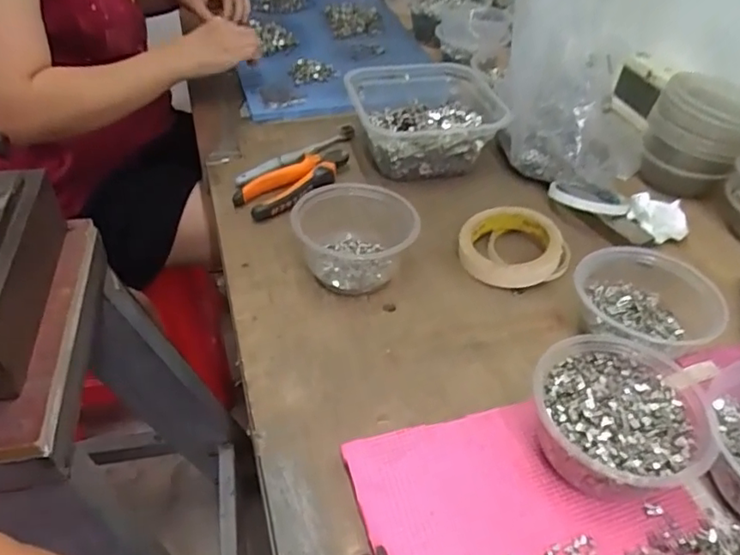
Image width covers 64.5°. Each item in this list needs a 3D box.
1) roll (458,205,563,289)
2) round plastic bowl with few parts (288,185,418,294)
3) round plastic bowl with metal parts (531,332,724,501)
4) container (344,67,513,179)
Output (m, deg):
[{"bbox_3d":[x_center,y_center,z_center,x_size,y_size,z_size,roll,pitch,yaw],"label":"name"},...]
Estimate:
[{"bbox_3d":[0.141,-0.036,0.586,0.094,0.031,0.096,2,42,-2],"label":"roll"},{"bbox_3d":[-0.014,-0.037,0.562,0.110,0.062,0.101,2,42,-2],"label":"round plastic bowl with few parts"},{"bbox_3d":[0.172,0.100,0.411,0.110,0.055,0.115,2,42,-2],"label":"round plastic bowl with metal parts"},{"bbox_3d":[0.073,-0.201,0.731,0.191,0.064,0.171,-4,43,-8],"label":"container"}]

